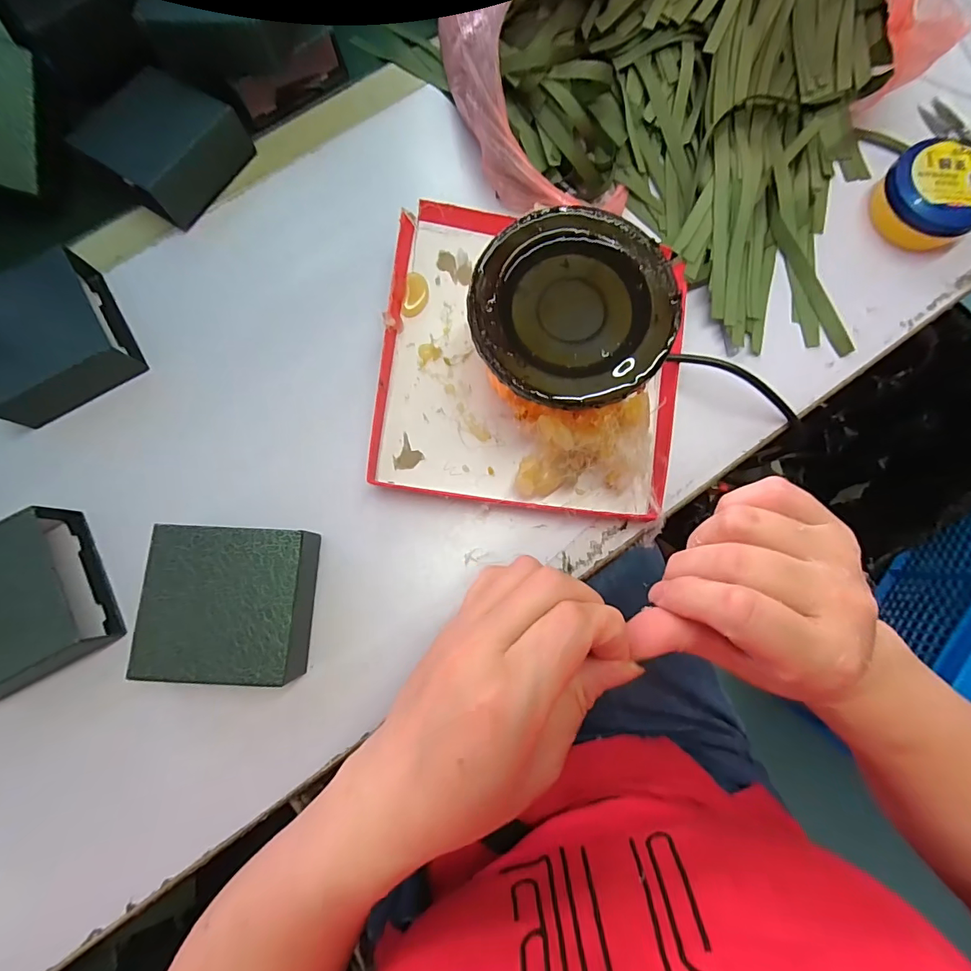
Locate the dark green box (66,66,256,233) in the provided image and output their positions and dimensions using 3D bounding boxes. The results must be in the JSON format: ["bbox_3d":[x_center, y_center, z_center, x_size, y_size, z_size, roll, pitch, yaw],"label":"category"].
[{"bbox_3d":[-0.246,-0.263,0.348,0.091,0.034,0.089,35,83,2],"label":"dark green box"}]

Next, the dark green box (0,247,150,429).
[{"bbox_3d":[-0.312,-0.106,0.321,0.090,0.034,0.098,-32,85,-5],"label":"dark green box"}]

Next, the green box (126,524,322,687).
[{"bbox_3d":[-0.159,0.072,0.284,0.091,0.040,0.089,3,83,-2],"label":"green box"}]

